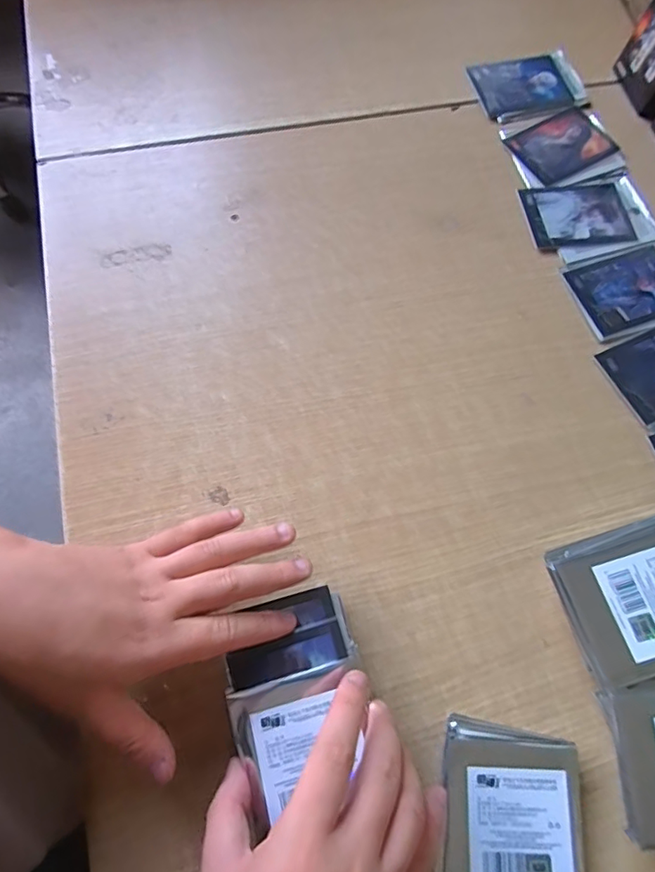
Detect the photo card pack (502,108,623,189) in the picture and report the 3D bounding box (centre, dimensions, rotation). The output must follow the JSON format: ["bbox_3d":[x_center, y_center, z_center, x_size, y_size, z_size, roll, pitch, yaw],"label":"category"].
[{"bbox_3d":[0.233,-0.284,0.489,0.109,0.004,0.083,-22,73,-9],"label":"photo card pack"}]

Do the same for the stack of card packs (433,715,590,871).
[{"bbox_3d":[0.112,0.239,0.293,0.091,0.016,0.113,10,71,1],"label":"stack of card packs"}]

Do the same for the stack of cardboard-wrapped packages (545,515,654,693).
[{"bbox_3d":[0.218,0.104,0.331,0.123,0.043,0.089,-17,72,-8],"label":"stack of cardboard-wrapped packages"}]

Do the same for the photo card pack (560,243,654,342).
[{"bbox_3d":[0.270,-0.130,0.439,0.105,0.004,0.077,-18,72,-8],"label":"photo card pack"}]

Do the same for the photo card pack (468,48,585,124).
[{"bbox_3d":[0.209,-0.365,0.516,0.110,0.007,0.079,-18,73,-8],"label":"photo card pack"}]

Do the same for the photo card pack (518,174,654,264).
[{"bbox_3d":[0.246,-0.205,0.463,0.122,0.004,0.082,-14,72,-7],"label":"photo card pack"}]

